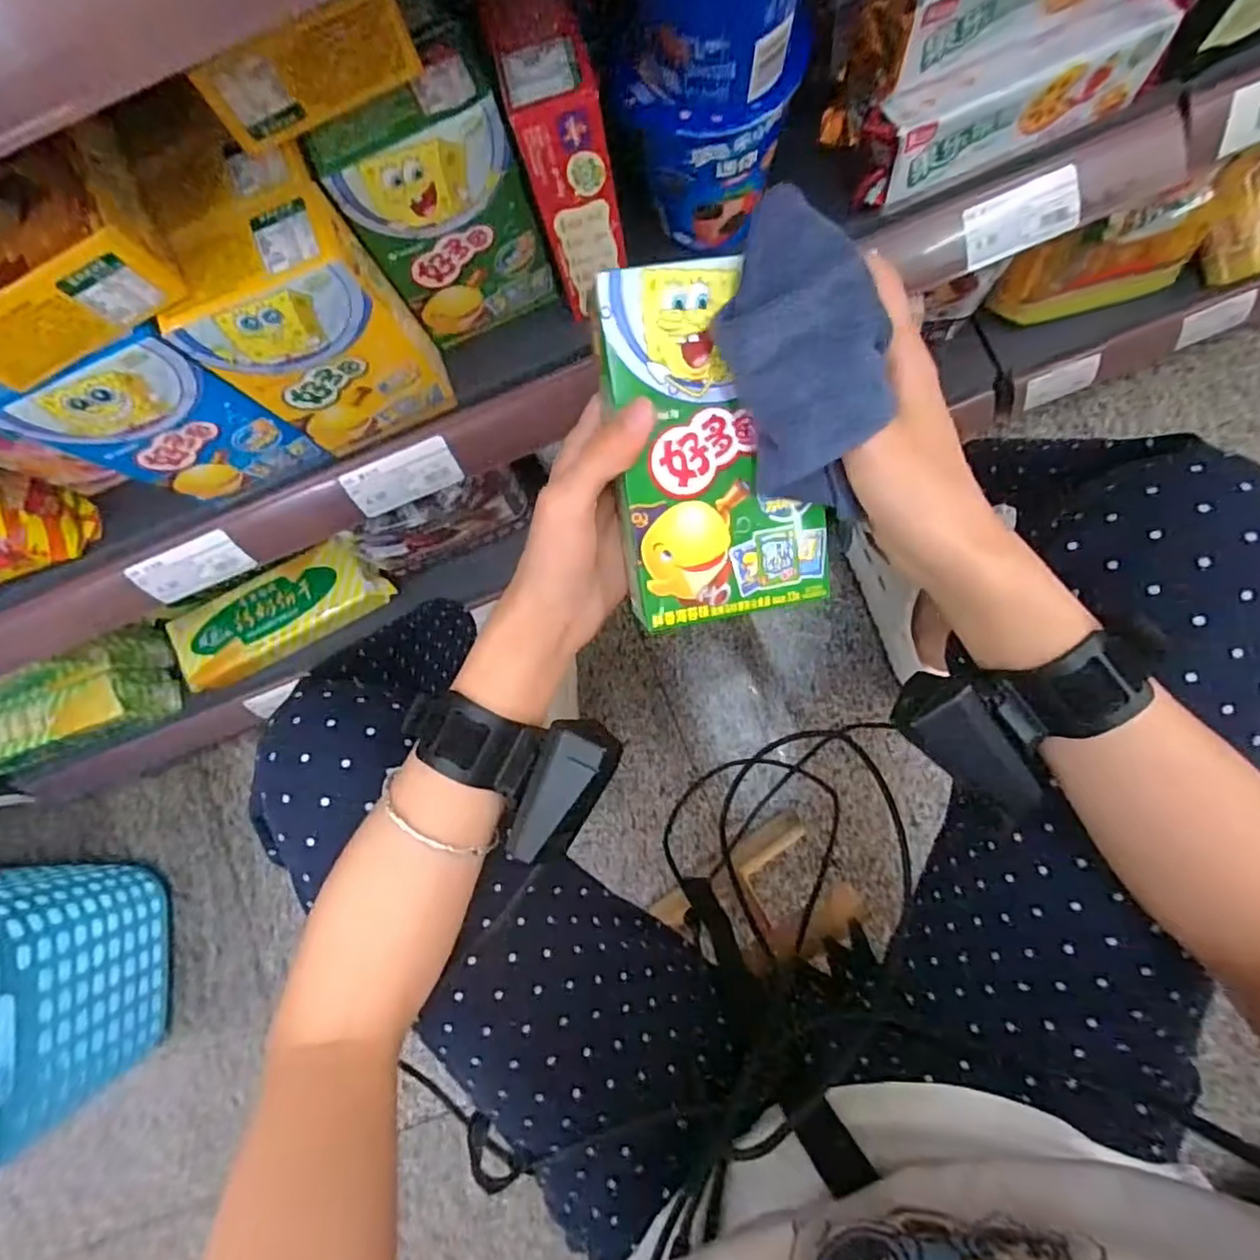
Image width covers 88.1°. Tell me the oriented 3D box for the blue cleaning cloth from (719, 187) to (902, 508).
[{"bbox_3d":[0.068,-0.106,0.257,0.057,0.039,0.116,-8,102,5],"label":"blue cleaning cloth"}]

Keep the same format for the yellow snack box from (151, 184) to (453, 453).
[{"bbox_3d":[-0.168,-0.160,0.357,0.089,0.143,0.047,-23,82,3],"label":"yellow snack box"}]

